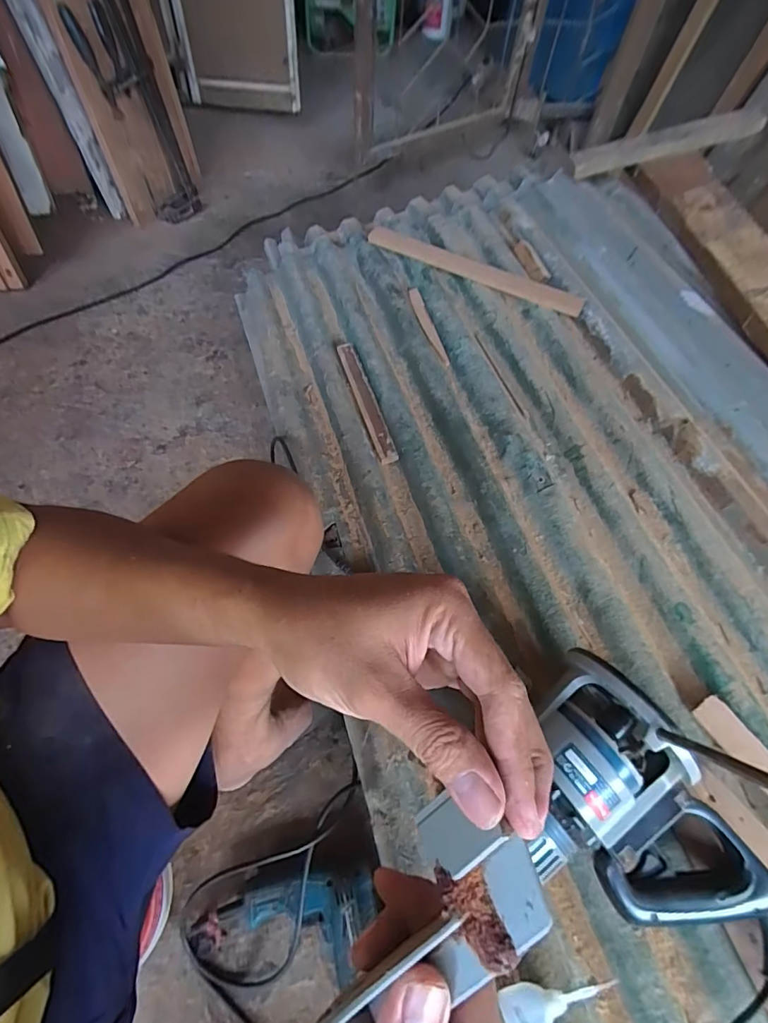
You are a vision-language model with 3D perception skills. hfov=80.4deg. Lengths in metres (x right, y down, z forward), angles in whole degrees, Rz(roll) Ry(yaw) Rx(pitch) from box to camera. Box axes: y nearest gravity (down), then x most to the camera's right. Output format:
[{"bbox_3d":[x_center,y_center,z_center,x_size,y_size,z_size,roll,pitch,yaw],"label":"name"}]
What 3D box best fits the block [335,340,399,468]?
[{"bbox_3d":[-0.032,-0.198,0.800,0.034,0.020,0.270,-14,60,-13],"label":"block"}]

